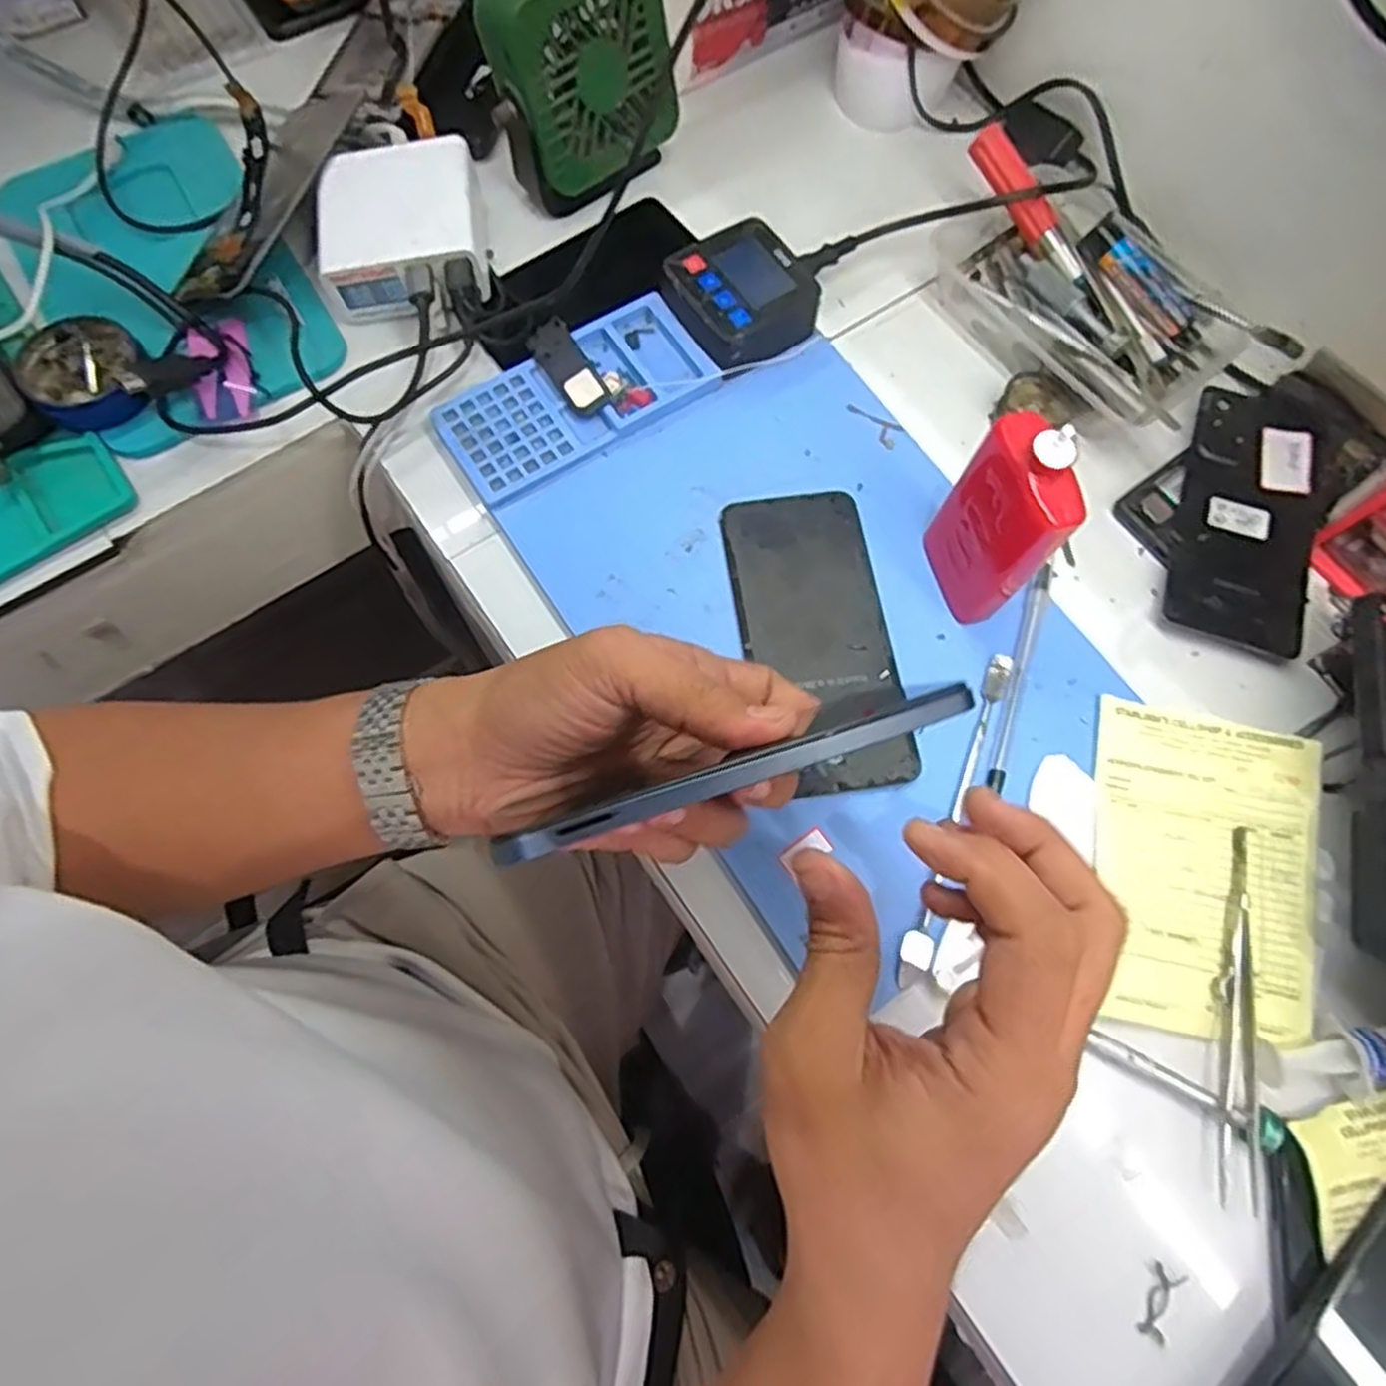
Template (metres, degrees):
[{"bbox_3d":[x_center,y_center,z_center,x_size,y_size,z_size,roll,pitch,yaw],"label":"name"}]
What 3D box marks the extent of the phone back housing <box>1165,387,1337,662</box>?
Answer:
[{"bbox_3d":[0.308,-0.097,0.428,0.076,0.006,0.151,18,72,4],"label":"phone back housing"}]

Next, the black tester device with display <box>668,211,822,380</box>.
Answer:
[{"bbox_3d":[0.028,-0.225,0.444,0.075,0.029,0.071,-30,75,-11],"label":"black tester device with display"}]

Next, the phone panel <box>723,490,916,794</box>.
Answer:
[{"bbox_3d":[0.061,-0.030,0.397,0.073,0.009,0.159,-8,70,-4],"label":"phone panel"}]

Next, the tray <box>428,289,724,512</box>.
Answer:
[{"bbox_3d":[-0.064,-0.165,0.434,0.150,0.007,0.070,-33,75,-11],"label":"tray"}]

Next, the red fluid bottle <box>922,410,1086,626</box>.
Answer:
[{"bbox_3d":[0.139,-0.078,0.364,0.024,0.112,0.059,-21,73,-8],"label":"red fluid bottle"}]

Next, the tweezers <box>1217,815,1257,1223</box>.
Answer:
[{"bbox_3d":[0.243,0.139,0.349,0.015,0.008,0.157,12,72,3],"label":"tweezers"}]

